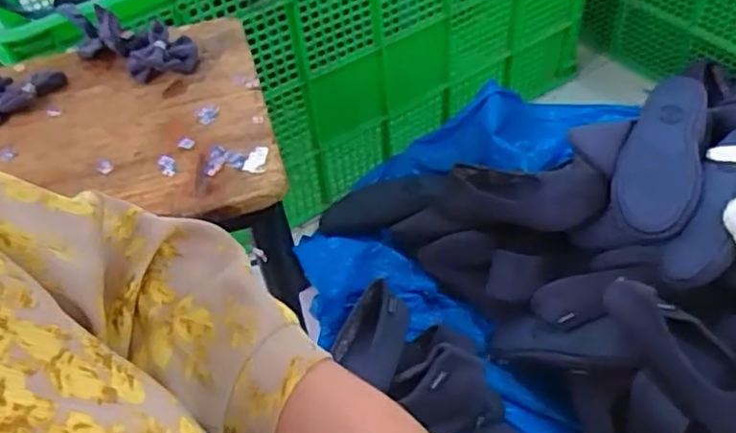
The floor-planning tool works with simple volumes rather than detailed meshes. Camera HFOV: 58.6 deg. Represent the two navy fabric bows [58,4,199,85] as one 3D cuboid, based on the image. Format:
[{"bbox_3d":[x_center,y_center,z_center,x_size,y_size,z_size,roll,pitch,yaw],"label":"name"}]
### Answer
[{"bbox_3d":[-0.263,-0.195,0.712,0.179,0.034,0.071,25,56,25],"label":"two navy fabric bows"}]

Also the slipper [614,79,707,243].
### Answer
[{"bbox_3d":[0.387,-0.080,0.873,0.097,0.080,0.237,14,71,17],"label":"slipper"}]

